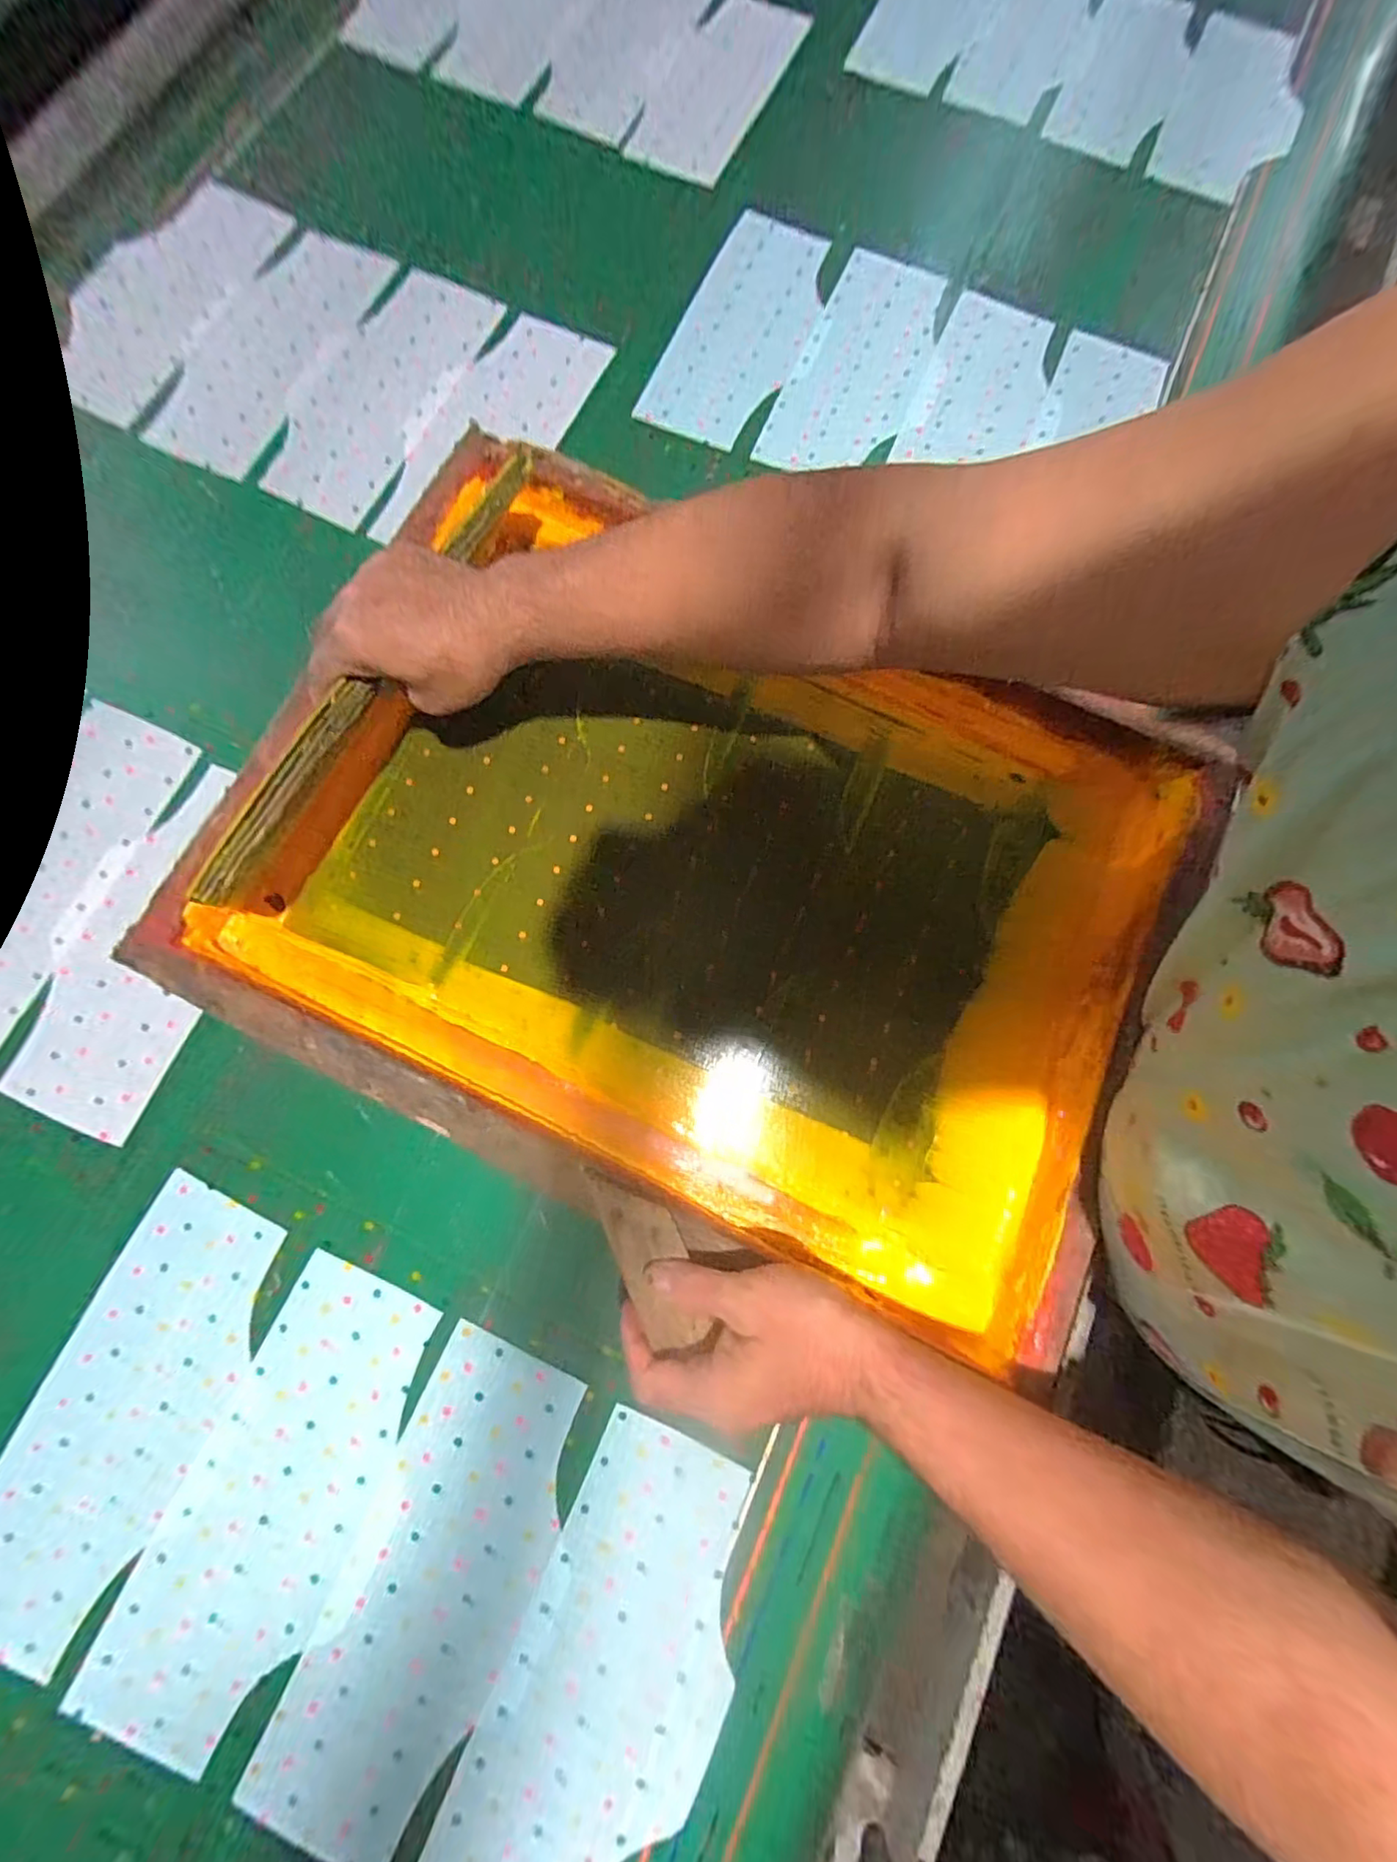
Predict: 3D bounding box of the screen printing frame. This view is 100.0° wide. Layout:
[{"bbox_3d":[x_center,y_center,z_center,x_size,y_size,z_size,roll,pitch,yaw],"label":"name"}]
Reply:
[{"bbox_3d":[0.006,-0.057,0.451,0.678,0.057,0.494,23,80,4],"label":"screen printing frame"}]

